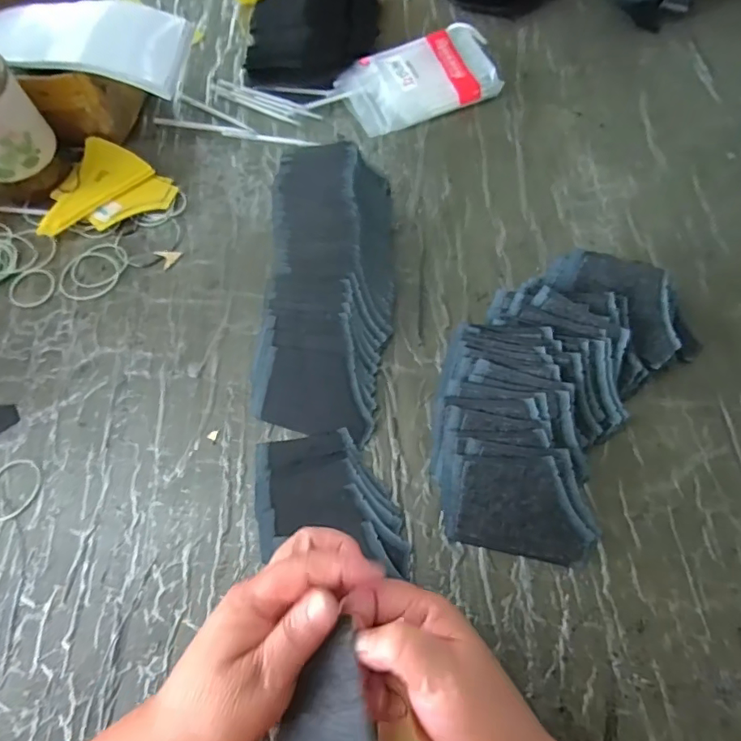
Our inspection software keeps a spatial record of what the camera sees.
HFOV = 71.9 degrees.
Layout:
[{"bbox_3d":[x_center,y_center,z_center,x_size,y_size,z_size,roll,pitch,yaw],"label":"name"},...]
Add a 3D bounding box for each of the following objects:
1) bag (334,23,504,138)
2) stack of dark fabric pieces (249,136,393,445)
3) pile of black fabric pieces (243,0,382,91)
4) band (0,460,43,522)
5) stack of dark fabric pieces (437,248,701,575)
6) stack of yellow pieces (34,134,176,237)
[{"bbox_3d":[0.056,-0.331,0.582,0.176,0.030,0.102,-24,67,-9],"label":"bag"},{"bbox_3d":[-0.037,-0.077,0.467,0.112,0.045,0.266,3,79,3],"label":"stack of dark fabric pieces"},{"bbox_3d":[-0.074,-0.420,0.610,0.161,0.046,0.198,5,66,4],"label":"pile of black fabric pieces"},{"bbox_3d":[-0.286,0.095,0.408,0.040,0.004,0.049,19,68,10],"label":"band"},{"bbox_3d":[0.143,0.016,0.410,0.162,0.048,0.258,31,70,14],"label":"stack of dark fabric pieces"},{"bbox_3d":[-0.270,-0.174,0.519,0.109,0.022,0.118,21,68,11],"label":"stack of yellow pieces"}]

